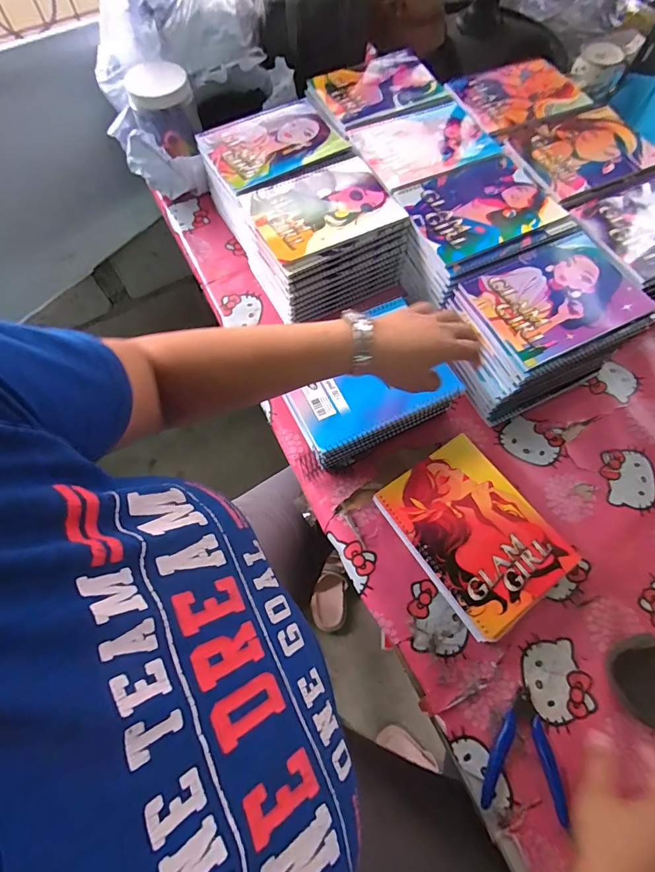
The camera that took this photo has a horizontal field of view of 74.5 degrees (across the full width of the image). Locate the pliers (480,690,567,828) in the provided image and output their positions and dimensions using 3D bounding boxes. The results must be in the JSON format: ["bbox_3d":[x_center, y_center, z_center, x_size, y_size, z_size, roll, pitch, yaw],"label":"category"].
[{"bbox_3d":[0.206,0.329,0.451,0.081,0.011,0.108,11,67,5],"label":"pliers"}]

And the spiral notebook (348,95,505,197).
[{"bbox_3d":[0.145,-0.466,0.683,0.200,0.008,0.163,-27,69,-11],"label":"spiral notebook"}]

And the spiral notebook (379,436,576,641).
[{"bbox_3d":[0.177,0.119,0.528,0.152,0.036,0.204,-32,70,-13],"label":"spiral notebook"}]

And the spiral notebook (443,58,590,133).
[{"bbox_3d":[0.322,-0.583,0.726,0.199,0.012,0.154,-19,68,-8],"label":"spiral notebook"}]

